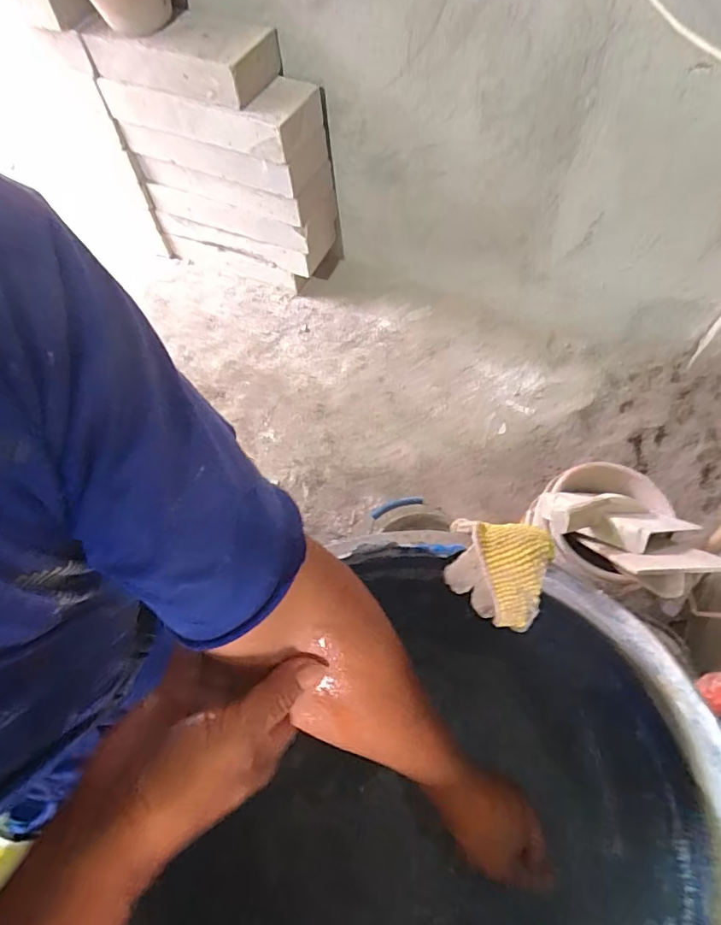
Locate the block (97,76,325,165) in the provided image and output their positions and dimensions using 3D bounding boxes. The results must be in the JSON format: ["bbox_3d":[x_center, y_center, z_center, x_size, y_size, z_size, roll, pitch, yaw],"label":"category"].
[{"bbox_3d":[-0.385,-0.959,1.395,0.544,0.116,0.201,24,64,15],"label":"block"}]

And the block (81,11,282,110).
[{"bbox_3d":[-0.444,-1.033,1.325,0.471,0.130,0.193,20,63,13],"label":"block"}]

